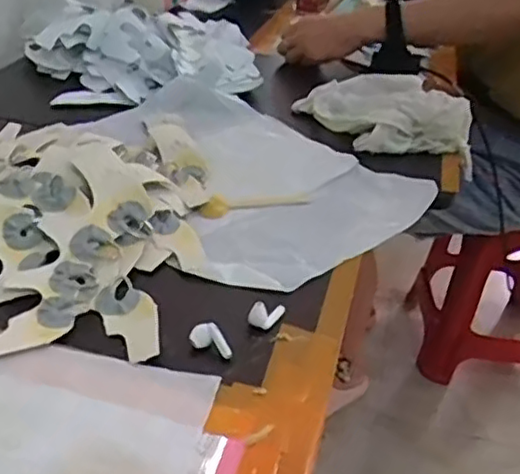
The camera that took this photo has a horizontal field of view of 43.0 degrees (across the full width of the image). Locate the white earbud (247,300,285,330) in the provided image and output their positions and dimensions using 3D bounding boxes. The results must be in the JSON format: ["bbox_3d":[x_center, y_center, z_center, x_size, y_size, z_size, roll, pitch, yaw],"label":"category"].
[{"bbox_3d":[0.006,0.056,0.481,0.027,0.017,0.013,-1,34,-11],"label":"white earbud"}]

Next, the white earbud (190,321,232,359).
[{"bbox_3d":[-0.034,0.072,0.451,0.017,0.015,0.030,-22,43,-36],"label":"white earbud"}]

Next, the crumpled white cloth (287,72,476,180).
[{"bbox_3d":[0.153,-0.156,0.794,0.150,0.050,0.186,-12,38,-25],"label":"crumpled white cloth"}]

